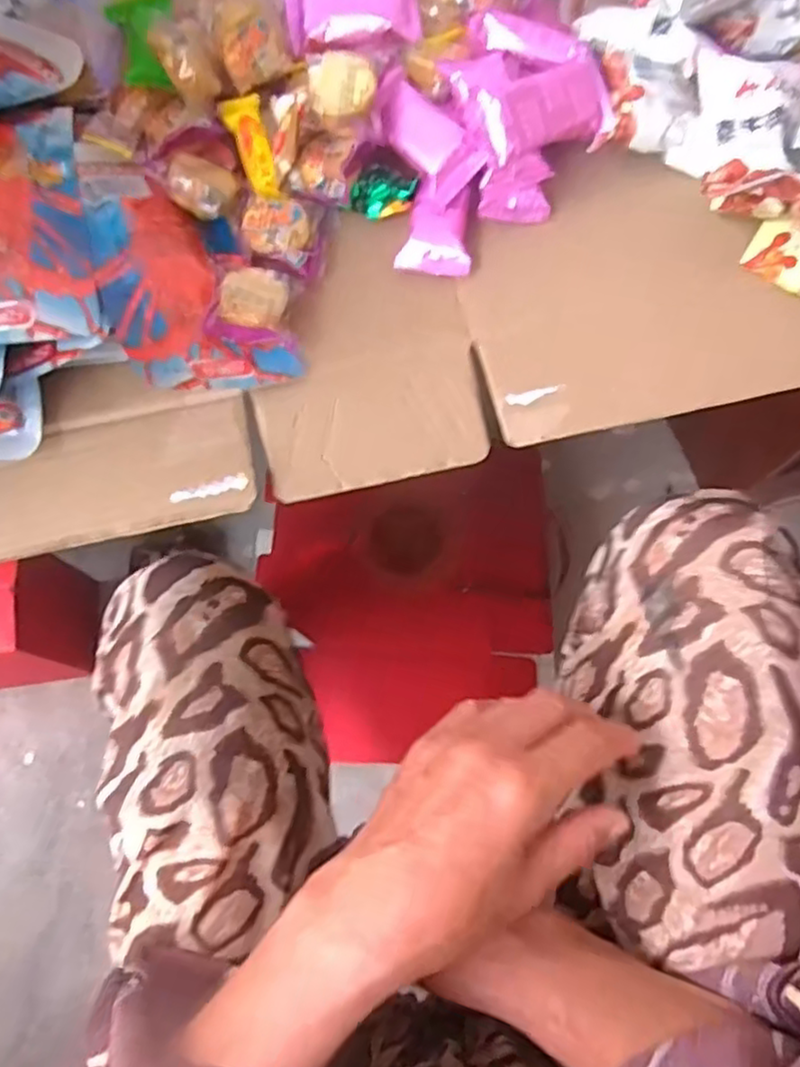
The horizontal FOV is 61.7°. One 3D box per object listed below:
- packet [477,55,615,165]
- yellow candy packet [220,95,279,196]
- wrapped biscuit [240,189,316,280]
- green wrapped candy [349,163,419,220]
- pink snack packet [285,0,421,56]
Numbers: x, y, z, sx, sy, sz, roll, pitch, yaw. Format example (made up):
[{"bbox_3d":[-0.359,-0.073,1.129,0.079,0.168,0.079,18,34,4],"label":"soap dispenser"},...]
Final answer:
[{"bbox_3d":[0.092,-0.256,0.403,0.092,0.012,0.044,-34,110,-17],"label":"packet"},{"bbox_3d":[-0.095,-0.251,0.435,0.025,0.013,0.067,-20,93,-5],"label":"yellow candy packet"},{"bbox_3d":[-0.076,-0.190,0.421,0.043,0.015,0.049,8,78,1],"label":"wrapped biscuit"},{"bbox_3d":[-0.011,-0.220,0.429,0.041,0.018,0.031,36,80,7],"label":"green wrapped candy"},{"bbox_3d":[-0.032,-0.344,0.442,0.087,0.025,0.042,-1,78,-1],"label":"pink snack packet"}]

